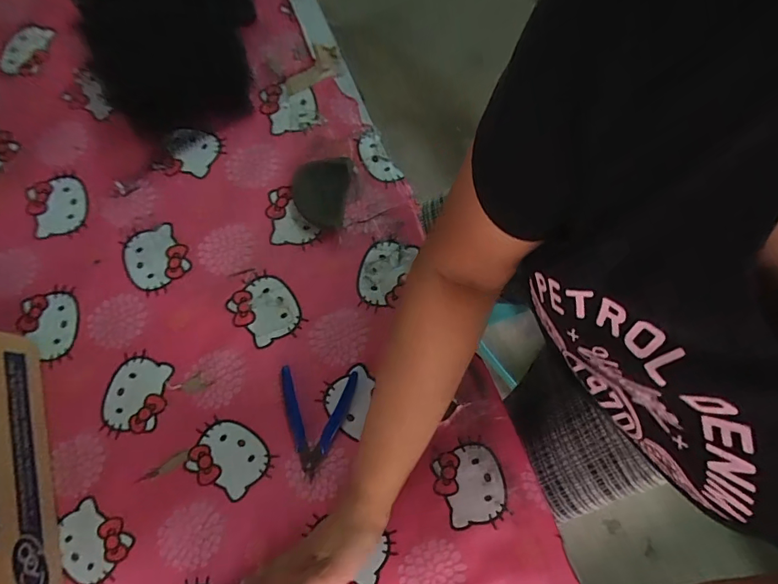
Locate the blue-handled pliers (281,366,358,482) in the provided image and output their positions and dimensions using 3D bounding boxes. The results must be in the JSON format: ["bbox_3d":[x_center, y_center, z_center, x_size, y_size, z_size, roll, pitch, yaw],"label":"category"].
[{"bbox_3d":[-0.085,0.144,0.488,0.083,0.006,0.112,6,77,3],"label":"blue-handled pliers"}]

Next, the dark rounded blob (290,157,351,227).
[{"bbox_3d":[-0.081,-0.124,0.531,0.056,0.045,0.082,9,77,4],"label":"dark rounded blob"}]

